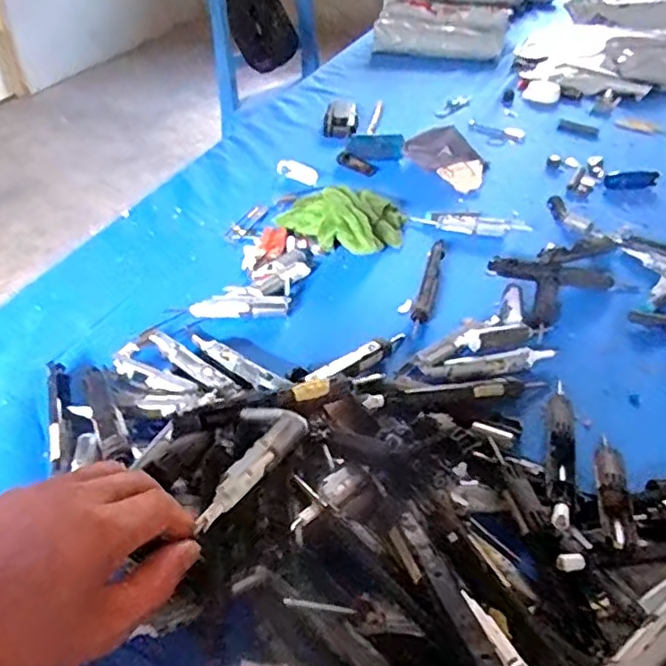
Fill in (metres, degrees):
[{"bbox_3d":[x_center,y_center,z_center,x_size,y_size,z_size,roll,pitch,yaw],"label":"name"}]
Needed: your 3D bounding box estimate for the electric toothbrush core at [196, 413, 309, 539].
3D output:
[{"bbox_3d":[-0.051,0.086,0.410,0.018,0.014,0.102,22,42,24],"label":"electric toothbrush core"}]

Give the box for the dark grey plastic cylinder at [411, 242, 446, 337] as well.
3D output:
[{"bbox_3d":[0.102,-0.051,0.671,0.017,0.017,0.152,10,42,12],"label":"dark grey plastic cylinder"}]

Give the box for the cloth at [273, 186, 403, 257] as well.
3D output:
[{"bbox_3d":[0.009,-0.138,0.748,0.148,0.041,0.106,3,41,5],"label":"cloth"}]

